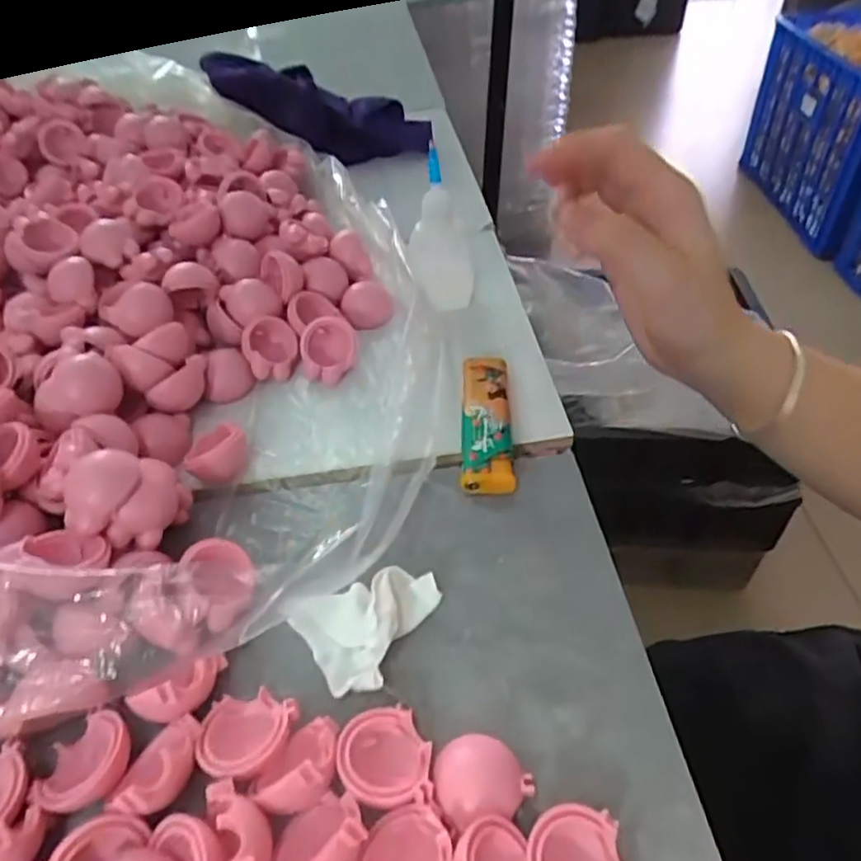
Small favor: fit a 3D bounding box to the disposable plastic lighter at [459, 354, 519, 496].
[{"bbox_3d":[0.027,-0.004,0.302,0.023,0.016,0.077,0,46,4],"label":"disposable plastic lighter"}]

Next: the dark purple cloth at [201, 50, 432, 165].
[{"bbox_3d":[-0.084,-0.247,0.491,0.172,0.046,0.058,12,43,-18],"label":"dark purple cloth"}]

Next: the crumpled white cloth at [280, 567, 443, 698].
[{"bbox_3d":[-0.023,0.071,0.232,0.056,0.016,0.043,-12,46,-7],"label":"crumpled white cloth"}]

